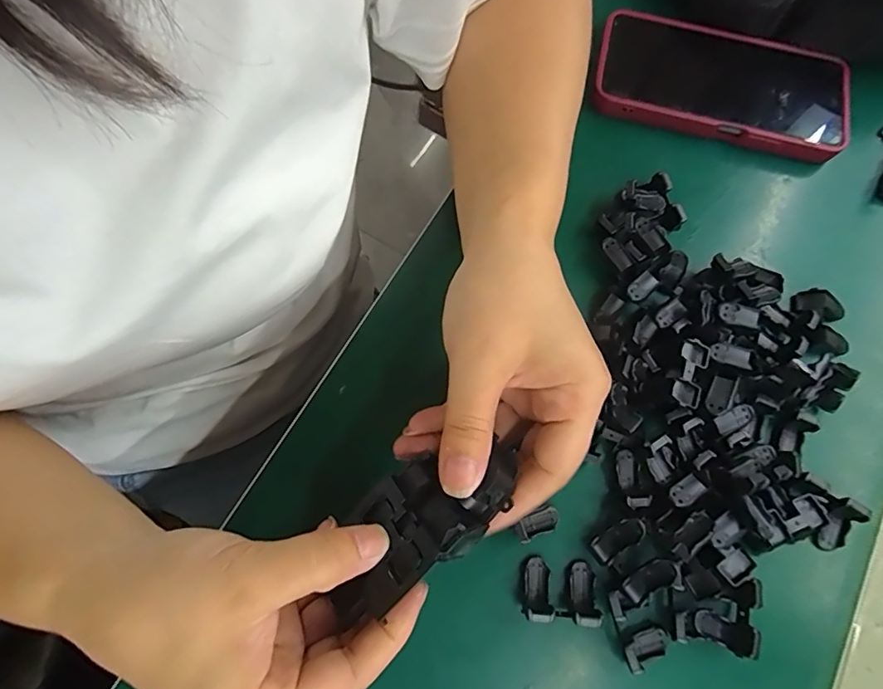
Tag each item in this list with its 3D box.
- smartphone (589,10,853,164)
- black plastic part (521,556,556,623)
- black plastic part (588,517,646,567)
[{"bbox_3d":[0.191,-0.177,0.334,0.163,0.021,0.083,15,73,2],"label":"smartphone"},{"bbox_3d":[0.047,0.121,0.244,0.014,0.006,0.028,-1,73,-3],"label":"black plastic part"},{"bbox_3d":[0.088,0.097,0.245,0.012,0.008,0.030,48,112,11],"label":"black plastic part"}]

